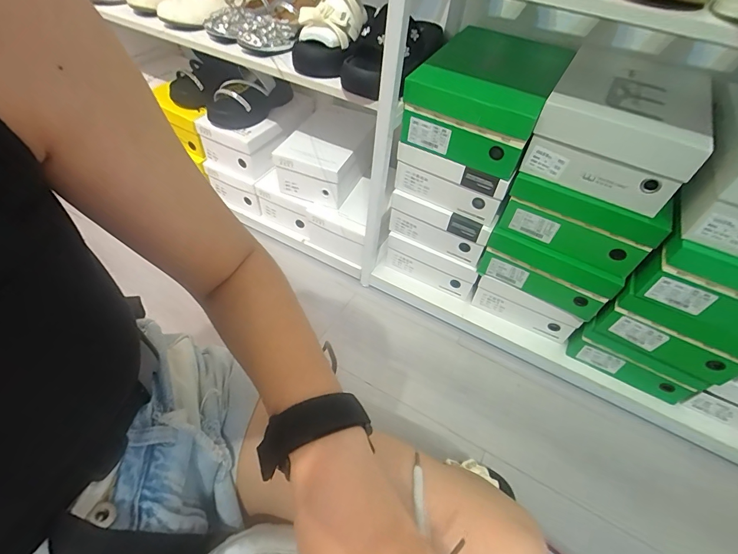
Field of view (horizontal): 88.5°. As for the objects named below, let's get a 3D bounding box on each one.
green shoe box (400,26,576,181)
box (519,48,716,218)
[{"bbox_3d":[0.232,-0.358,0.730,0.225,0.124,0.343,26,53,16],"label":"green shoe box"},{"bbox_3d":[0.420,-0.258,0.643,0.229,0.120,0.282,30,54,19],"label":"box"}]

